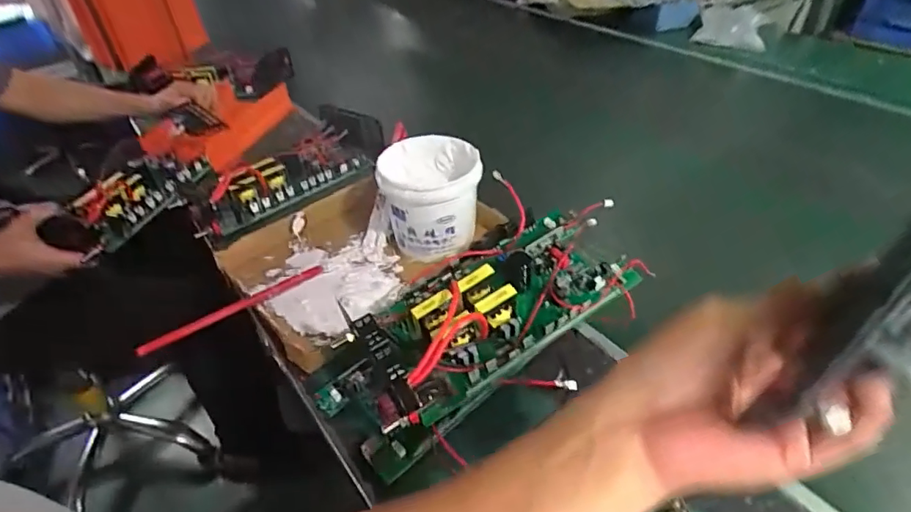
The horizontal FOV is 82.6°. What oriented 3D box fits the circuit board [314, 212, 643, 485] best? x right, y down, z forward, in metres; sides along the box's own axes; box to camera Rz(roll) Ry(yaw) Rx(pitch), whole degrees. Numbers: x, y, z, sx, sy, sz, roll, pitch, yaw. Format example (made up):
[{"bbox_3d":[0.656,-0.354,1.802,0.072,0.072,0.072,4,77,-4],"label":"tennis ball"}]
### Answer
[{"bbox_3d":[0.014,0.054,0.504,0.330,0.094,0.130,-34,47,-13],"label":"circuit board"}]

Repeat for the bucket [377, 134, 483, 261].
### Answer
[{"bbox_3d":[-0.030,-0.070,0.658,0.120,0.119,0.111,-3,41,2],"label":"bucket"}]

